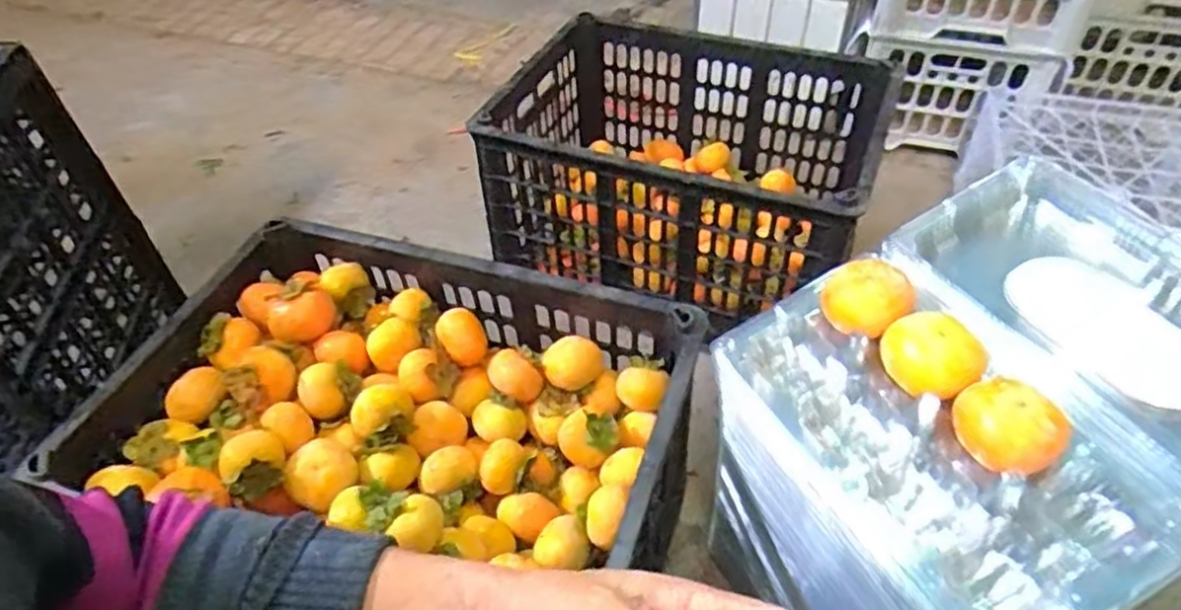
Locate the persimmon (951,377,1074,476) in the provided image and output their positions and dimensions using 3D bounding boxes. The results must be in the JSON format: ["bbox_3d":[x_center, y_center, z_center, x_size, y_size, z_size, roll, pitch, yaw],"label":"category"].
[{"bbox_3d":[0.244,0.071,0.419,0.050,0.038,0.055,-3,49,3],"label":"persimmon"}]

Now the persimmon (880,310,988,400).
[{"bbox_3d":[0.217,0.035,0.460,0.053,0.044,0.059,-14,49,-7],"label":"persimmon"}]

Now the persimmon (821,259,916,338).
[{"bbox_3d":[0.187,0.000,0.497,0.048,0.053,0.060,-18,50,-11],"label":"persimmon"}]

